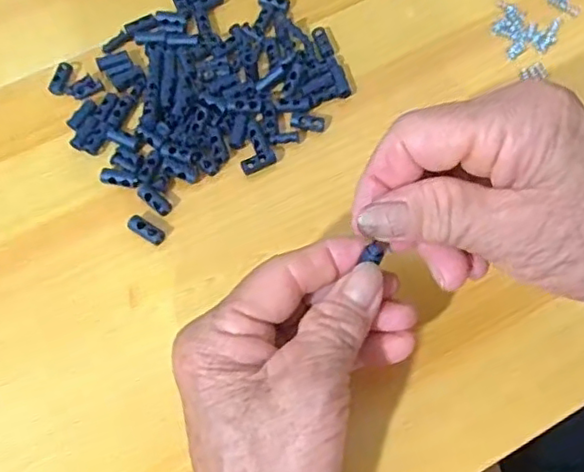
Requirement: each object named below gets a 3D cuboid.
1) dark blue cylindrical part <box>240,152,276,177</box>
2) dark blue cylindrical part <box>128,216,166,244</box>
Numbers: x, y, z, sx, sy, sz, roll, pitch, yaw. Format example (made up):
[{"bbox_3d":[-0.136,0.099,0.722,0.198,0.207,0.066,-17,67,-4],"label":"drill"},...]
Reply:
[{"bbox_3d":[-0.017,-0.038,0.314,0.018,0.004,0.007,-25,71,-9],"label":"dark blue cylindrical part"},{"bbox_3d":[-0.071,-0.003,0.298,0.018,0.007,0.008,30,72,11],"label":"dark blue cylindrical part"}]

